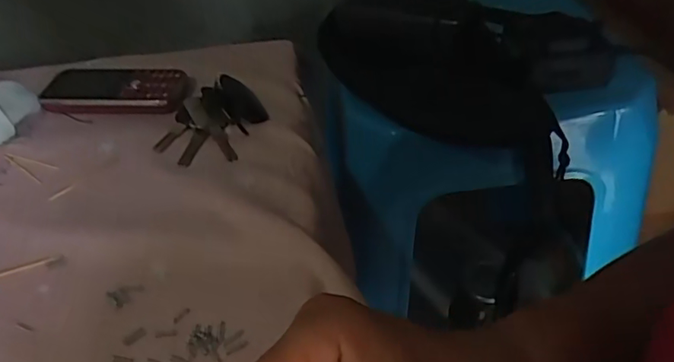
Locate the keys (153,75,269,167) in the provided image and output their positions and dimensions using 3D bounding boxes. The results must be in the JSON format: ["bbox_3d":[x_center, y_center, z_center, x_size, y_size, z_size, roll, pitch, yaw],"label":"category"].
[{"bbox_3d":[-0.099,-0.053,0.438,0.068,0.014,0.097,15,46,20],"label":"keys"}]

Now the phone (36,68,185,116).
[{"bbox_3d":[-0.195,-0.081,0.480,0.128,0.014,0.058,5,43,10],"label":"phone"}]

